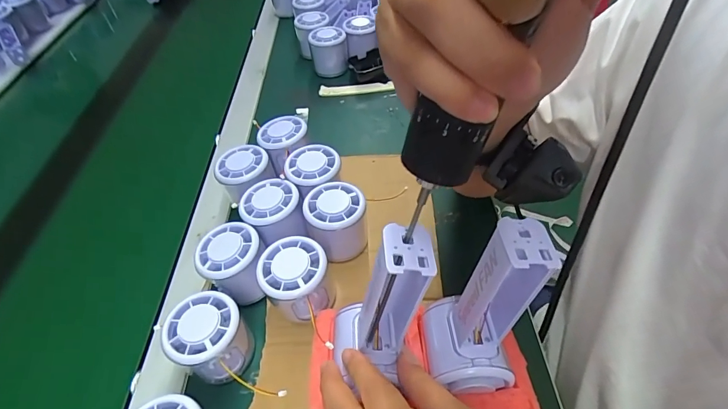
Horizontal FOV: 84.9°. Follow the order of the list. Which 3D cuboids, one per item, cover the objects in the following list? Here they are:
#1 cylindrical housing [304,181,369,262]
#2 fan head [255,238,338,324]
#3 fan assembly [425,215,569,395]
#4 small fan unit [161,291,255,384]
[{"bbox_3d":[-0.026,0.016,0.382,0.054,0.063,0.053,-2,47,2],"label":"cylindrical housing"},{"bbox_3d":[-0.057,0.071,0.343,0.055,0.065,0.058,0,48,4],"label":"fan head"},{"bbox_3d":[0.070,0.067,0.242,0.059,0.122,0.056,-2,47,2],"label":"fan assembly"},{"bbox_3d":[-0.122,0.109,0.319,0.056,0.057,0.054,-2,47,2],"label":"small fan unit"}]

